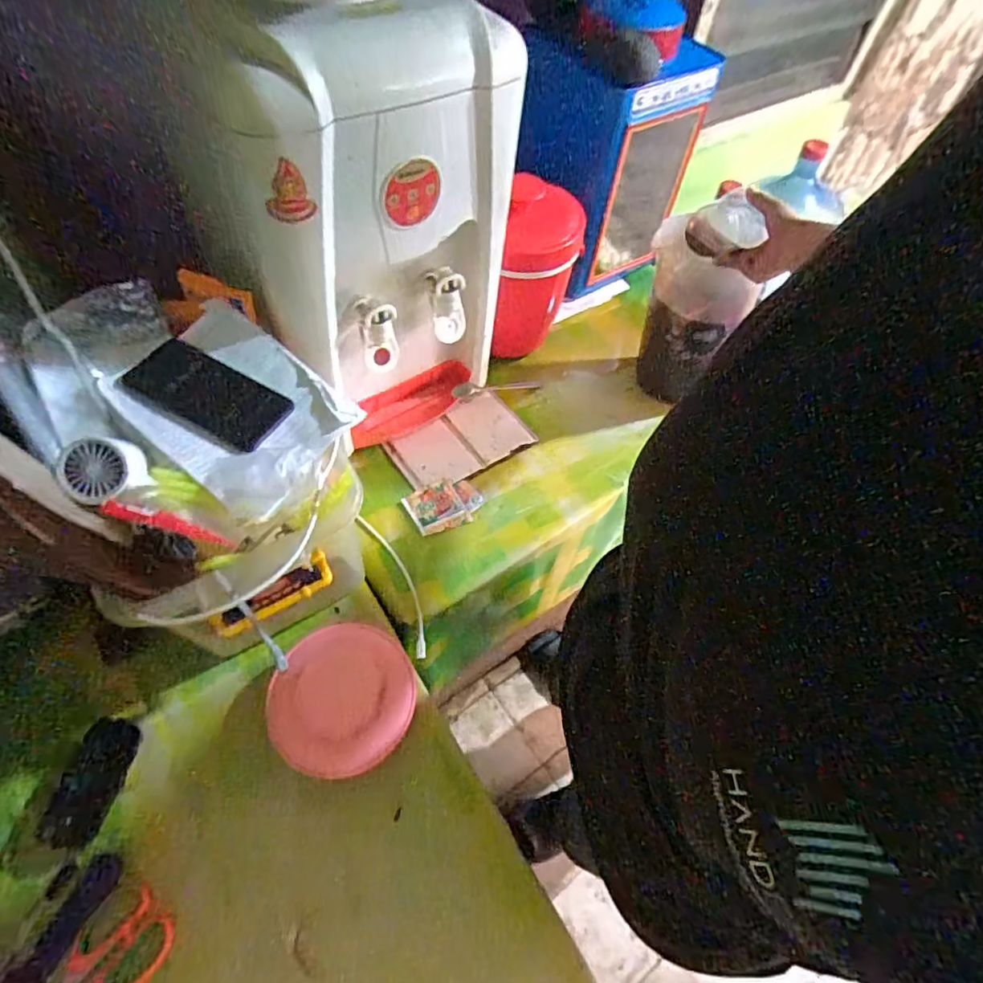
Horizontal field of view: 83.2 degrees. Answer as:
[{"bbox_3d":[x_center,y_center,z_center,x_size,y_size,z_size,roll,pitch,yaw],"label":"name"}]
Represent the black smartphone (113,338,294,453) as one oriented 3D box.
[{"bbox_3d":[-0.280,-0.096,0.550,0.154,0.006,0.081,28,59,5],"label":"black smartphone"}]

